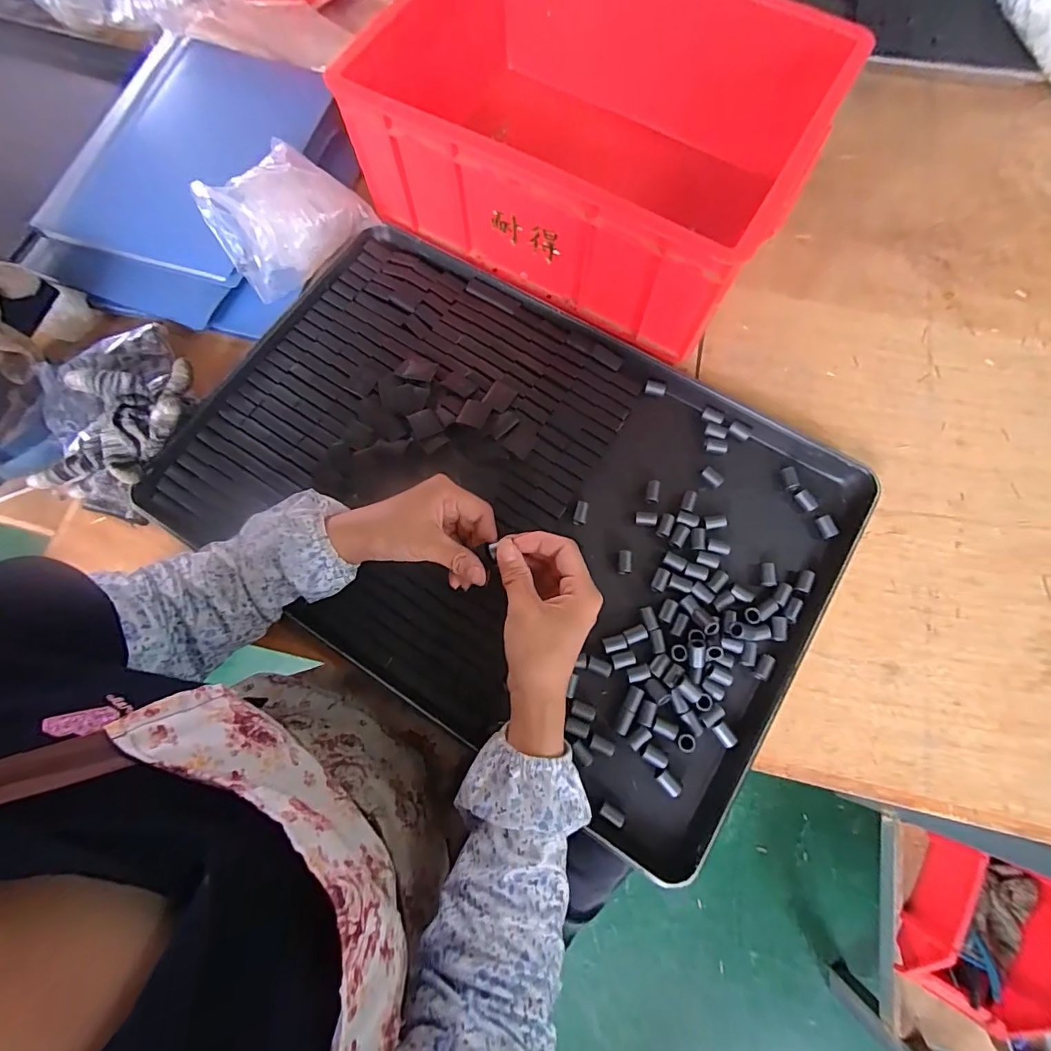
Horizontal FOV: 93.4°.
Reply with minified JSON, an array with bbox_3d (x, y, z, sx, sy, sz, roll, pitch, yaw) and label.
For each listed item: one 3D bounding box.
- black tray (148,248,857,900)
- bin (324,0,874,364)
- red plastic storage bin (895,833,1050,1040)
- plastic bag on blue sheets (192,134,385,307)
[{"bbox_3d":[-0.022,-0.026,0.465,0.609,0.023,0.380,31,76,9],"label":"black tray"},{"bbox_3d":[0.065,-0.395,0.527,0.412,0.179,0.303,26,75,9],"label":"bin"},{"bbox_3d":[0.719,0.637,0.772,0.168,0.119,0.240,29,76,10],"label":"red plastic storage bin"},{"bbox_3d":[-0.253,-0.330,0.521,0.151,0.086,0.101,-44,78,-12],"label":"plastic bag on blue sheets"}]

